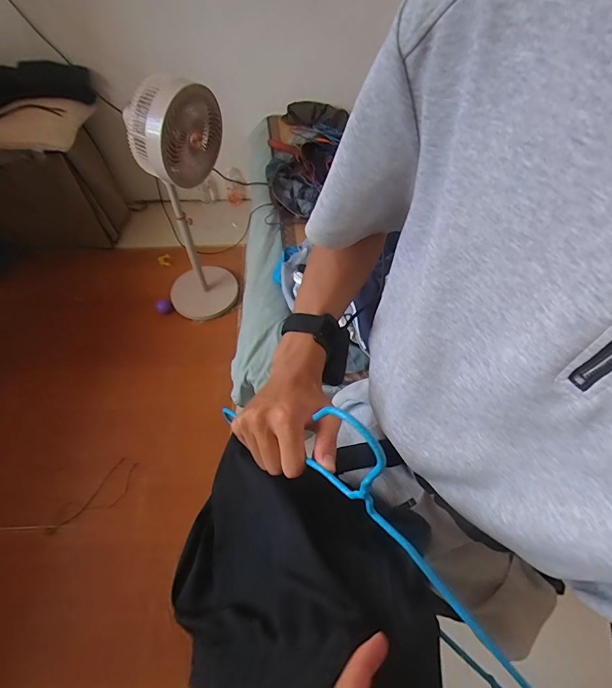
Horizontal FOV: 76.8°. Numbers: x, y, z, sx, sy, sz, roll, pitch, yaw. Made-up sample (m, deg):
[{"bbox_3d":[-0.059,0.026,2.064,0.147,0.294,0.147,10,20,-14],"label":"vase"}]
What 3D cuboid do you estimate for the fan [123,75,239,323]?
[{"bbox_3d":[-0.458,-0.477,1.446,0.302,0.914,0.286,21,59,13],"label":"fan"}]

